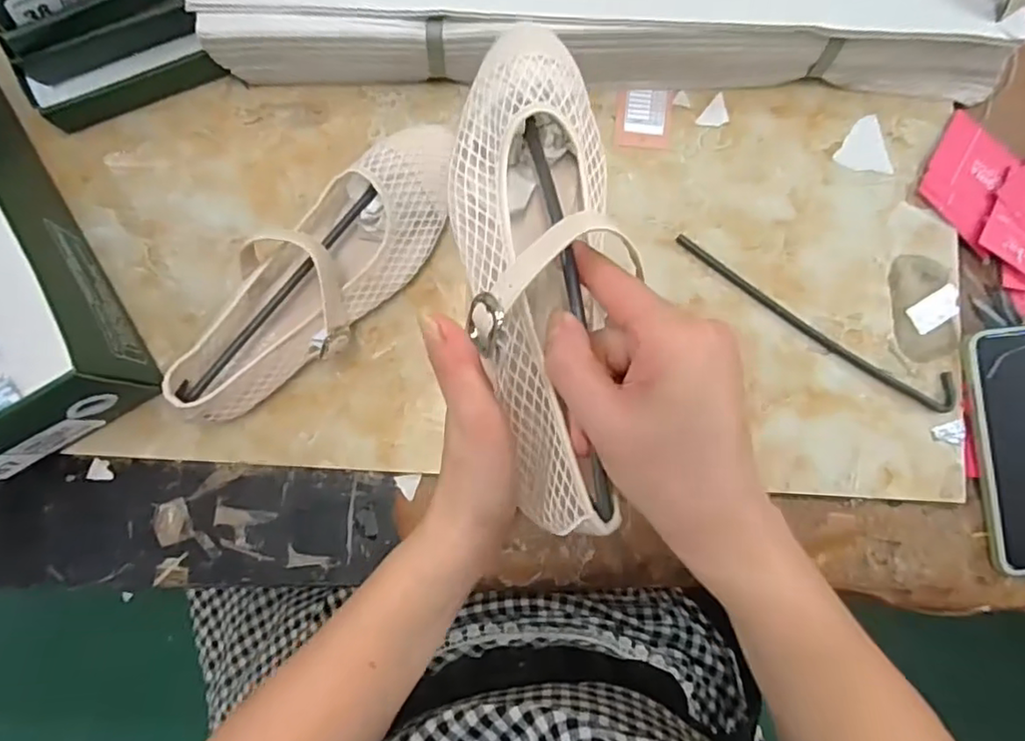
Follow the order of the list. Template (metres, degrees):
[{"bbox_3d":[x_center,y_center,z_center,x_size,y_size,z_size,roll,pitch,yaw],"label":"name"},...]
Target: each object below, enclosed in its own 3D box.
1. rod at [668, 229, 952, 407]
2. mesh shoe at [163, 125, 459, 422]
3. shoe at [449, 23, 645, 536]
[{"bbox_3d":[0.207,-0.032,0.427,0.215,0.007,0.029,28,82,3],"label":"rod"},{"bbox_3d":[-0.122,-0.066,0.396,0.084,0.063,0.228,37,84,3],"label":"mesh shoe"},{"bbox_3d":[0.016,-0.046,0.288,0.080,0.050,0.235,-4,84,-2],"label":"shoe"}]

